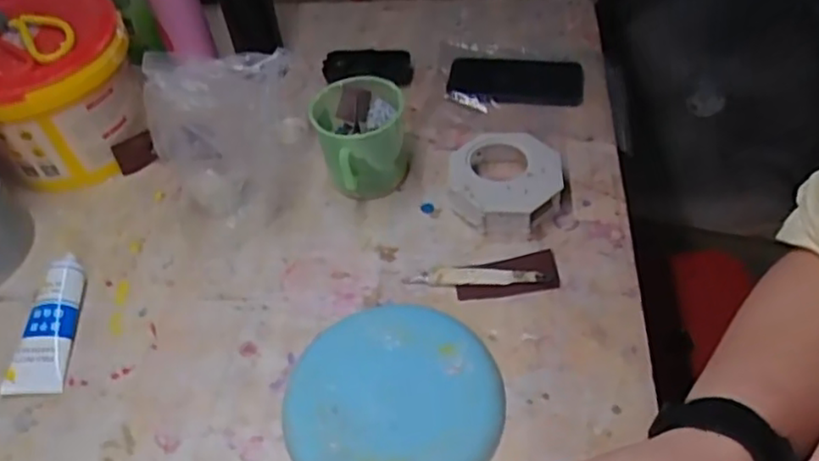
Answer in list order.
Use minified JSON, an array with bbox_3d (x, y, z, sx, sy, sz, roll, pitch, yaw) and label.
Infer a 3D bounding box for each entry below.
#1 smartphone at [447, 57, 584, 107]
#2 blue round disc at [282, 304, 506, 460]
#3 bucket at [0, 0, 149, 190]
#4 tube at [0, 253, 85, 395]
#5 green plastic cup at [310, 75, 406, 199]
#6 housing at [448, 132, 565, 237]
[{"bbox_3d":[0.136,-0.195,0.854,0.167,0.014,0.090,1,49,7],"label":"smartphone"},{"bbox_3d":[-0.014,0.141,0.567,0.177,0.021,0.180,-3,49,4],"label":"blue round disc"},{"bbox_3d":[-0.409,-0.157,0.769,0.184,0.180,0.184,-3,49,4],"label":"bucket"},{"bbox_3d":[-0.347,0.086,0.642,0.051,0.032,0.146,-6,48,1],"label":"tube"},{"bbox_3d":[-0.050,-0.096,0.727,0.096,0.097,0.108,-12,49,-4],"label":"green plastic cup"},{"bbox_3d":[0.102,-0.056,0.709,0.117,0.045,0.133,1,49,7],"label":"housing"}]

